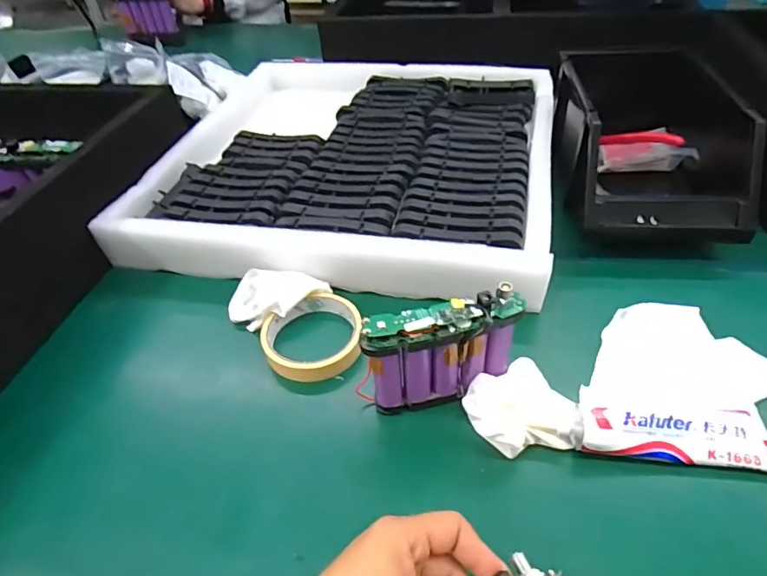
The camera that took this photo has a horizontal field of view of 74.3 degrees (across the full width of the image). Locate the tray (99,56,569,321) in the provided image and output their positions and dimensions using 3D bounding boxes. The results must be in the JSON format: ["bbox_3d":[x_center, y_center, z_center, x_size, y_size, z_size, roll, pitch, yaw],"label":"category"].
[{"bbox_3d":[-0.031,-0.163,0.642,0.459,0.069,0.485,6,45,11],"label":"tray"}]

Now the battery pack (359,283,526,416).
[{"bbox_3d":[0.042,0.053,0.375,0.114,0.103,0.021,-9,44,-5],"label":"battery pack"}]

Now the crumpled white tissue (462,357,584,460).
[{"bbox_3d":[0.102,0.092,0.372,0.075,0.034,0.064,-11,46,-5],"label":"crumpled white tissue"}]

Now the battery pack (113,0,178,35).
[{"bbox_3d":[-0.509,-0.580,1.077,0.118,0.075,0.027,-14,45,-10],"label":"battery pack"}]

